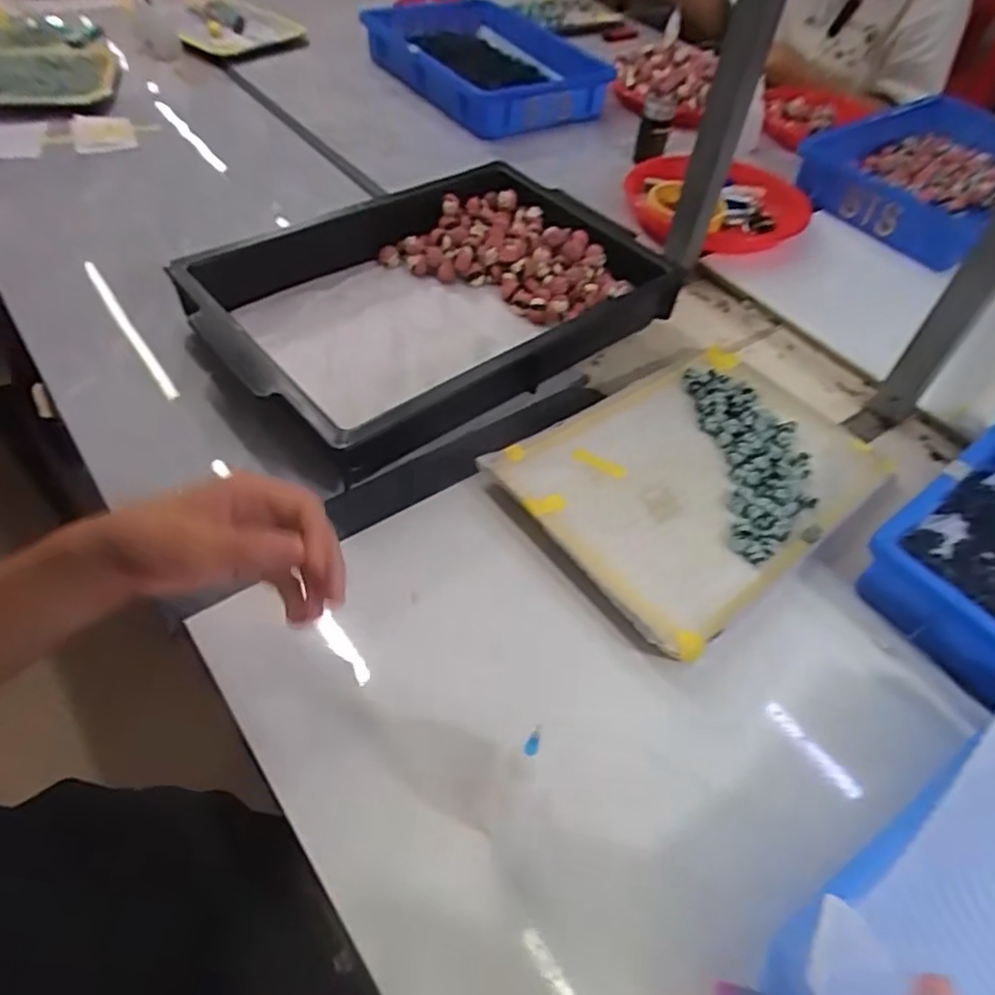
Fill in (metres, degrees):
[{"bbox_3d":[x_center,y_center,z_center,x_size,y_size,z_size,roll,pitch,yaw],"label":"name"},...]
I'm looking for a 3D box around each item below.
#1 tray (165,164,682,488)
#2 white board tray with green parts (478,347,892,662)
[{"bbox_3d":[-0.058,-0.182,0.615,0.381,0.061,0.261,-32,61,-28],"label":"tray"},{"bbox_3d":[0.167,-0.024,0.549,0.316,0.029,0.203,-33,61,-29],"label":"white board tray with green parts"}]

